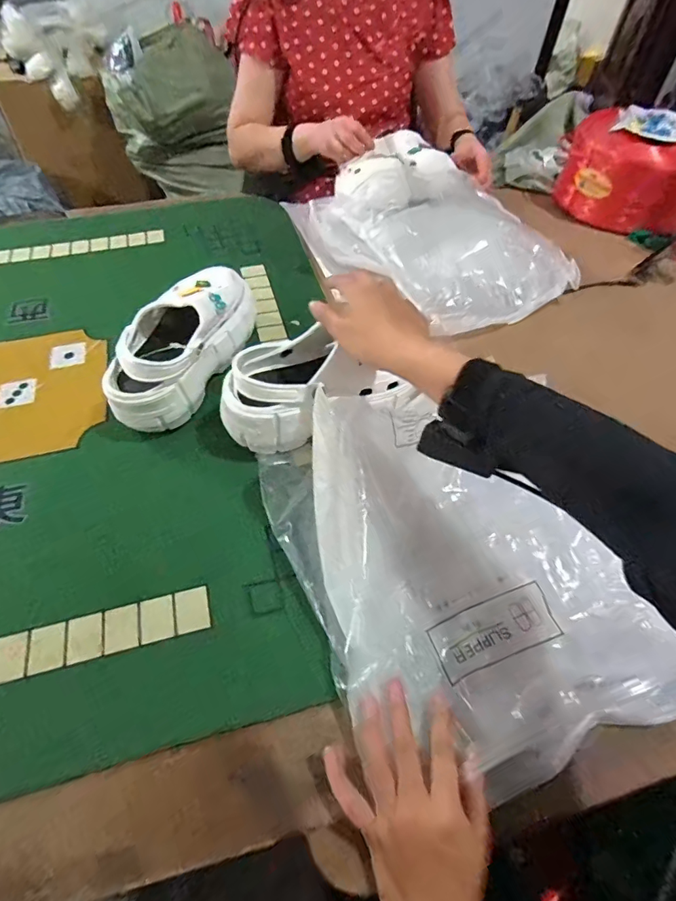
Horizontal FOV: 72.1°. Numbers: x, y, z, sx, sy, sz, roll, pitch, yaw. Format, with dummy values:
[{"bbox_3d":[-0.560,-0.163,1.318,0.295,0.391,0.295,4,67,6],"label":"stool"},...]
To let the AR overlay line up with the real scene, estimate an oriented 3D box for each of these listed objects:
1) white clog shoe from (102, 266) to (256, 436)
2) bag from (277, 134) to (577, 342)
[{"bbox_3d":[-0.190,-0.131,0.572,0.094,0.107,0.232,20,54,12],"label":"white clog shoe"},{"bbox_3d":[0.123,-0.378,0.778,0.329,0.092,0.483,-24,58,-21],"label":"bag"}]

